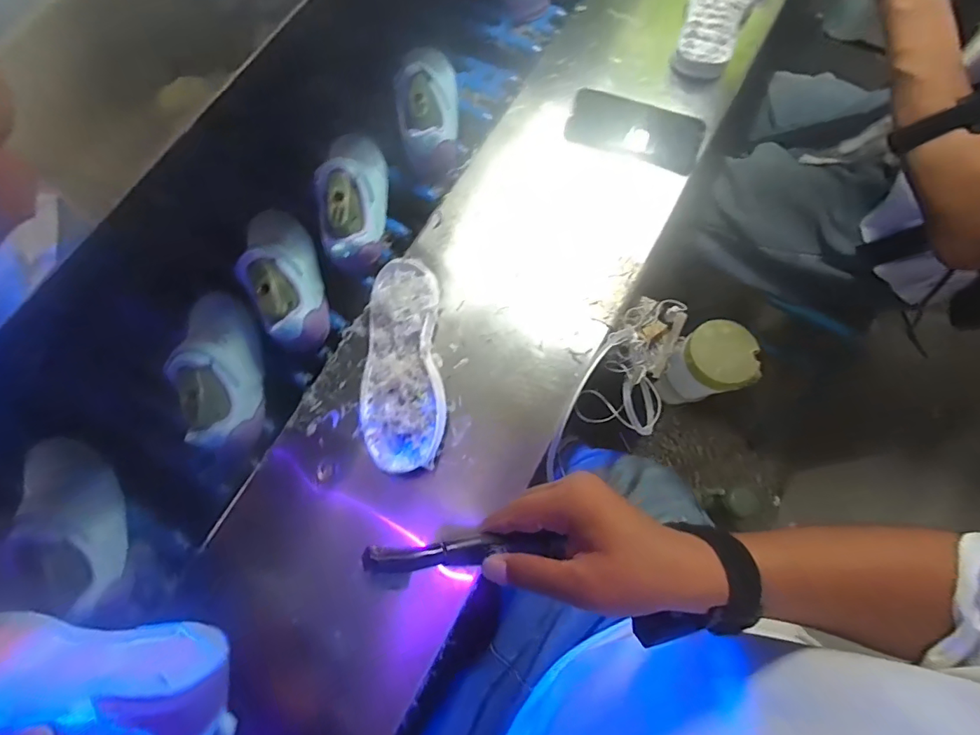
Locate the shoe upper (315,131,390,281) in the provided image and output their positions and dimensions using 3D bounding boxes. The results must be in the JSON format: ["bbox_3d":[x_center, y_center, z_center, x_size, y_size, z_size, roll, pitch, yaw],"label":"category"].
[{"bbox_3d":[-0.161,-0.202,0.565,0.071,0.081,0.190,-4,73,-1],"label":"shoe upper"}]

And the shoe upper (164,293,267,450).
[{"bbox_3d":[-0.287,-0.009,0.506,0.067,0.072,0.187,-17,74,-5],"label":"shoe upper"}]

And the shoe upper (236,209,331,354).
[{"bbox_3d":[-0.234,-0.109,0.551,0.076,0.095,0.199,-20,61,-5],"label":"shoe upper"}]

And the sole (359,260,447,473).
[{"bbox_3d":[-0.092,-0.003,0.493,0.085,0.039,0.216,-6,73,-1],"label":"sole"}]

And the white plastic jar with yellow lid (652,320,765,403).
[{"bbox_3d":[0.246,0.000,0.559,0.081,0.097,0.073,-10,73,-2],"label":"white plastic jar with yellow lid"}]

